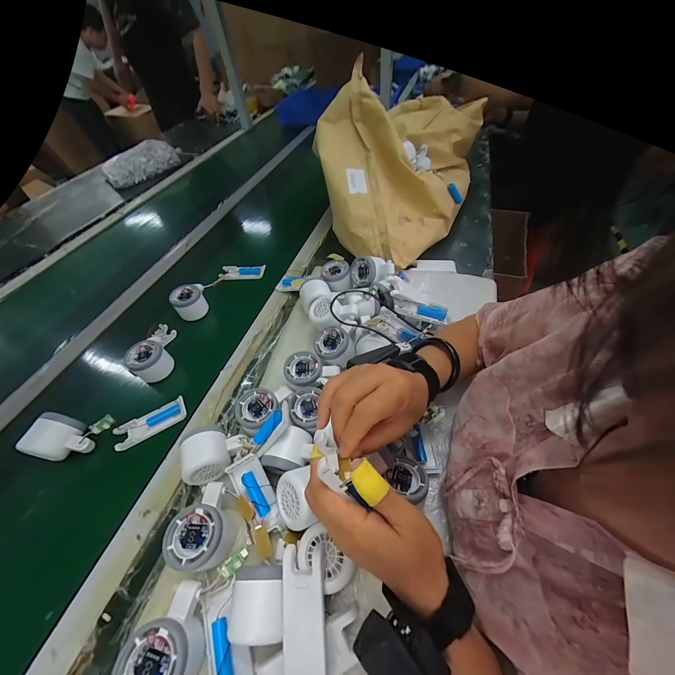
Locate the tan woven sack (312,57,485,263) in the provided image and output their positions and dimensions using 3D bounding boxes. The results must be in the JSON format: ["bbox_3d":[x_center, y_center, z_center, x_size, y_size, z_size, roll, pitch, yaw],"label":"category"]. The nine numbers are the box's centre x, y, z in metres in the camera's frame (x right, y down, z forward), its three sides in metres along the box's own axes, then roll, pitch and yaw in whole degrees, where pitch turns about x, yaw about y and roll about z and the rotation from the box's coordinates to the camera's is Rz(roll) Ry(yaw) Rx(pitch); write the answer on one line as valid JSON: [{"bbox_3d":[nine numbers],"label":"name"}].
[{"bbox_3d":[0.084,-0.341,0.629,0.292,0.265,0.251,33,61,27],"label":"tan woven sack"}]

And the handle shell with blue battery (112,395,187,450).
[{"bbox_3d":[-0.290,0.133,0.443,0.103,0.014,0.038,-27,54,-16],"label":"handle shell with blue battery"}]

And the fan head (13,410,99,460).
[{"bbox_3d":[-0.398,0.146,0.410,0.064,0.052,0.056,9,53,12],"label":"fan head"}]

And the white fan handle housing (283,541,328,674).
[{"bbox_3d":[-0.030,0.249,0.256,0.039,0.014,0.100,-5,68,3],"label":"white fan handle housing"}]

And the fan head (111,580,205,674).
[{"bbox_3d":[-0.160,0.289,0.269,0.055,0.059,0.080,-10,51,-3],"label":"fan head"}]

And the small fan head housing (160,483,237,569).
[{"bbox_3d":[-0.150,0.211,0.323,0.060,0.043,0.081,-2,51,4],"label":"small fan head housing"}]

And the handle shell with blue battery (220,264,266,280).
[{"bbox_3d":[-0.222,-0.151,0.664,0.101,0.016,0.038,0,51,5],"label":"handle shell with blue battery"}]

